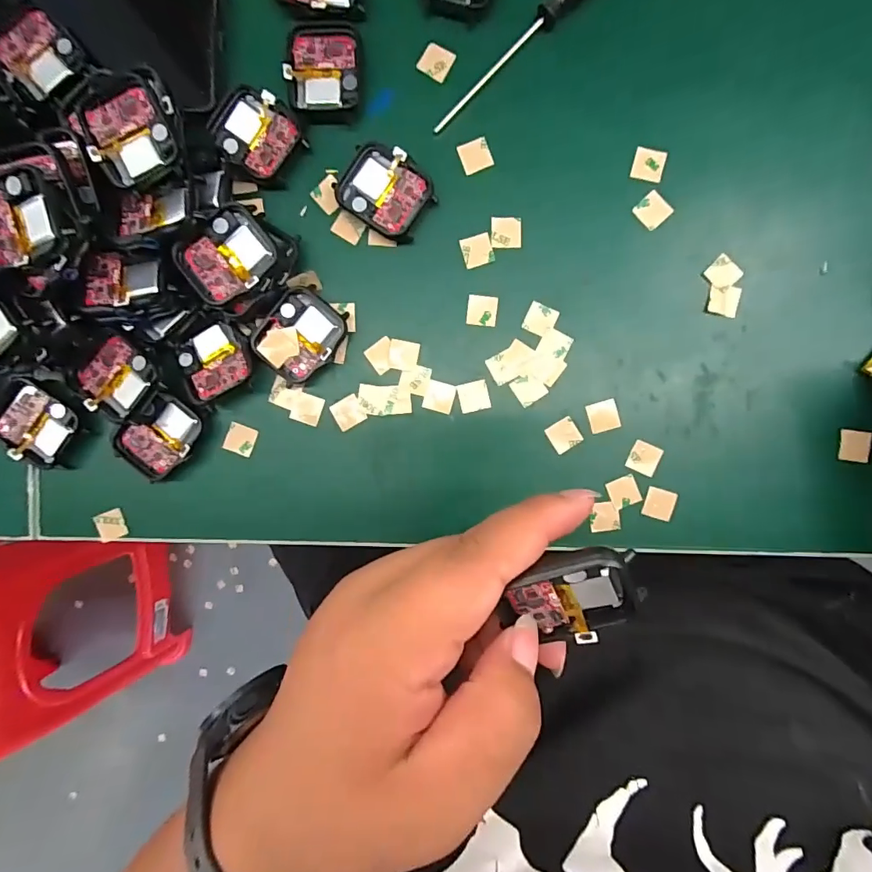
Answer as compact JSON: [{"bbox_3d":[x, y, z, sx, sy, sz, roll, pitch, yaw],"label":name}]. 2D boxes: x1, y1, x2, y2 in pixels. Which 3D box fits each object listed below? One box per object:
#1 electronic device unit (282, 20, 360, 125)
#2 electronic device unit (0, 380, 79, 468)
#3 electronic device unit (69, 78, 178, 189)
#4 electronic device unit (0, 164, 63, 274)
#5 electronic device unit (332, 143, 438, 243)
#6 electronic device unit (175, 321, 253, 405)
[{"bbox_3d":[-0.056,-0.183,0.241,0.035,0.006,0.047,2,93,1],"label":"electronic device unit"},{"bbox_3d":[-0.211,-0.007,0.253,0.041,0.008,0.035,37,93,-1],"label":"electronic device unit"},{"bbox_3d":[-0.142,-0.141,0.221,0.040,0.008,0.043,-22,93,2],"label":"electronic device unit"},{"bbox_3d":[-0.180,-0.092,0.209,0.037,0.014,0.039,-14,91,2],"label":"electronic device unit"},{"bbox_3d":[-0.026,-0.123,0.245,0.046,0.010,0.037,36,93,-1],"label":"electronic device unit"},{"bbox_3d":[-0.114,-0.039,0.248,0.036,0.009,0.038,-26,93,2],"label":"electronic device unit"}]

